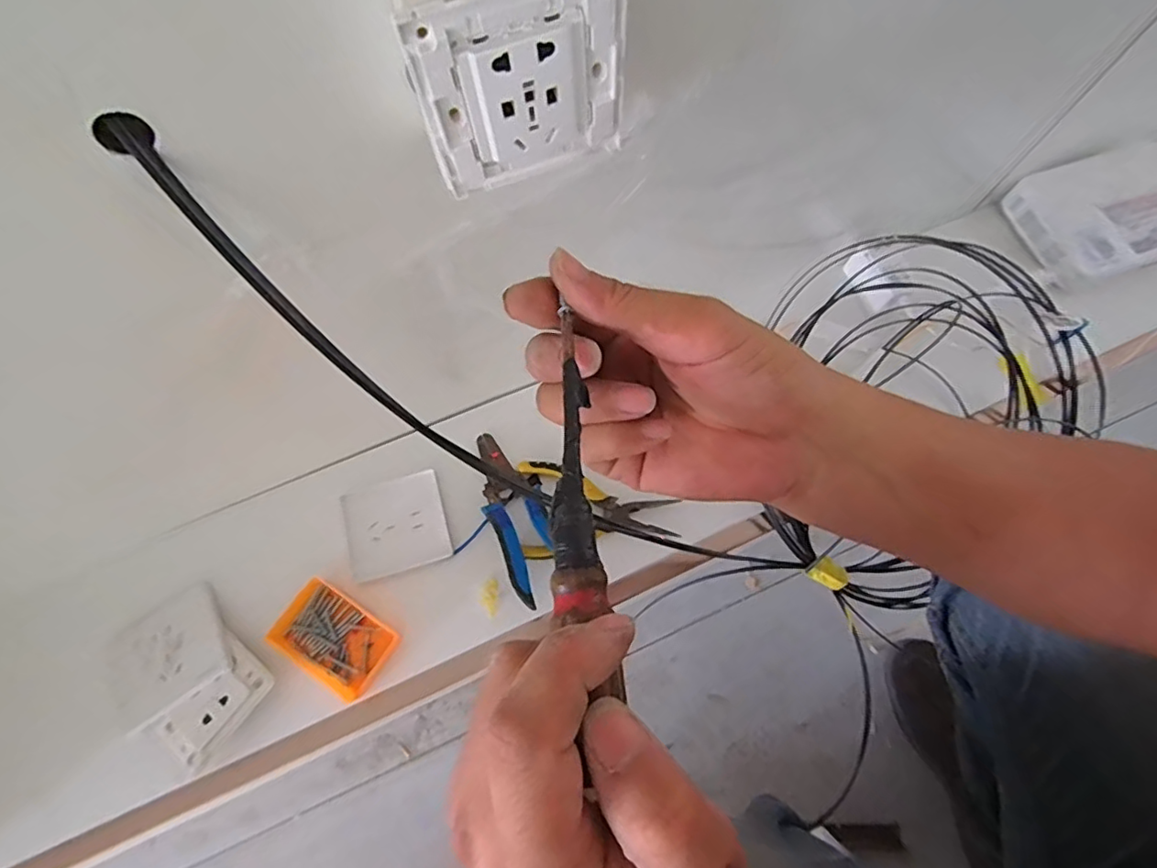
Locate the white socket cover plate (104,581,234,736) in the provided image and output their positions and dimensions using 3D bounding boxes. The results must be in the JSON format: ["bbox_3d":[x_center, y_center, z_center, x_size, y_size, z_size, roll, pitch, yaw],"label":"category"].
[{"bbox_3d":[-0.343,0.185,0.491,0.093,0.013,0.092,-36,59,-16],"label":"white socket cover plate"}]

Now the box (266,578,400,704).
[{"bbox_3d":[-0.211,0.173,0.504,0.096,0.025,0.062,34,73,11],"label":"box"}]

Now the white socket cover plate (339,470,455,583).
[{"bbox_3d":[-0.169,0.085,0.544,0.090,0.005,0.085,-16,71,-7],"label":"white socket cover plate"}]

